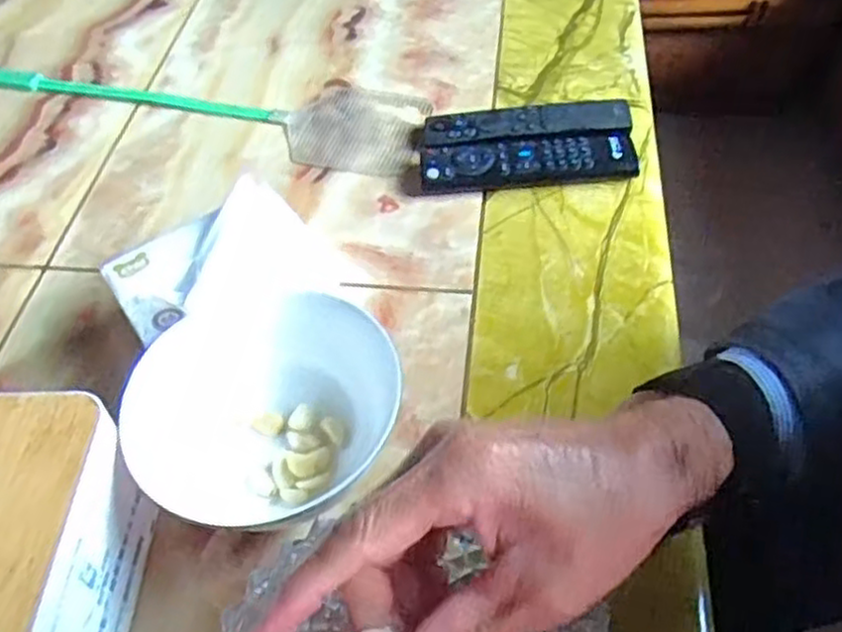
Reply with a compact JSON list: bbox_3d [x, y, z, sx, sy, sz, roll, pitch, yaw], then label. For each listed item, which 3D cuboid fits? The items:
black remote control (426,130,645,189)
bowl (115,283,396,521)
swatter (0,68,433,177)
[{"bbox_3d":[0.080,-0.117,0.560,0.157,0.019,0.044,-3,51,3],"label":"black remote control"},{"bbox_3d":[-0.087,0.054,0.409,0.118,0.068,0.136,30,60,26],"label":"bowl"},{"bbox_3d":[-0.213,-0.198,0.657,0.461,0.008,0.101,14,54,16],"label":"swatter"}]

